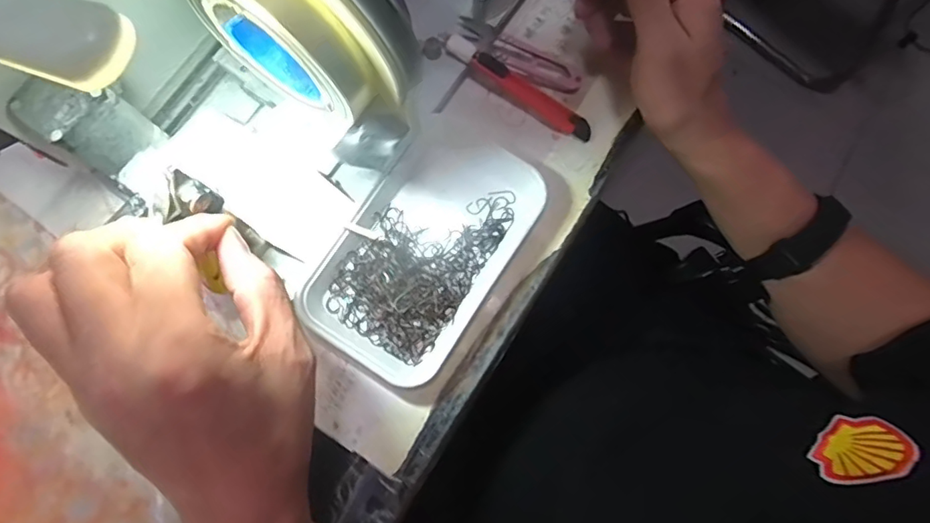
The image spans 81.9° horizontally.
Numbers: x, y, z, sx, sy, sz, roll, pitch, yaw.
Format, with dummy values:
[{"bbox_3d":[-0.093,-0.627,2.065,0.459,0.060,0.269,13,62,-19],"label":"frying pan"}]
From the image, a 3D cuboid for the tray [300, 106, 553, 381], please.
[{"bbox_3d":[-0.024,-0.013,0.370,0.105,0.025,0.182,34,80,5],"label":"tray"}]

